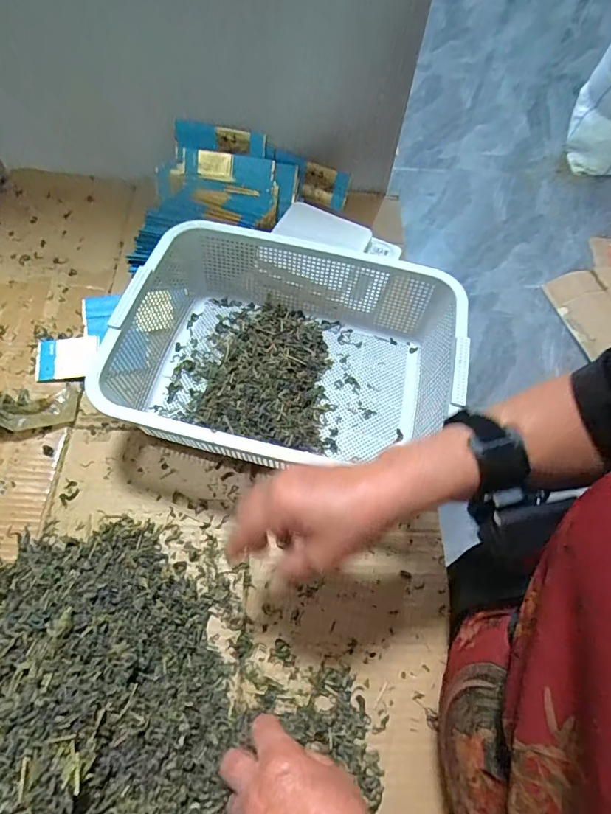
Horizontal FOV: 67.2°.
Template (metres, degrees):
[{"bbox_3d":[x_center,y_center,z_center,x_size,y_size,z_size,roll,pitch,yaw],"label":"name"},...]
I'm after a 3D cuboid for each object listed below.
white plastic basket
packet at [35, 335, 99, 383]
[{"bbox_3d":[-0.031,-0.053,0.507,0.368,0.104,0.258,11,62,3],"label":"white plastic basket"},{"bbox_3d":[-0.284,-0.060,0.548,0.067,0.004,0.057,-7,63,-7],"label":"packet"}]

